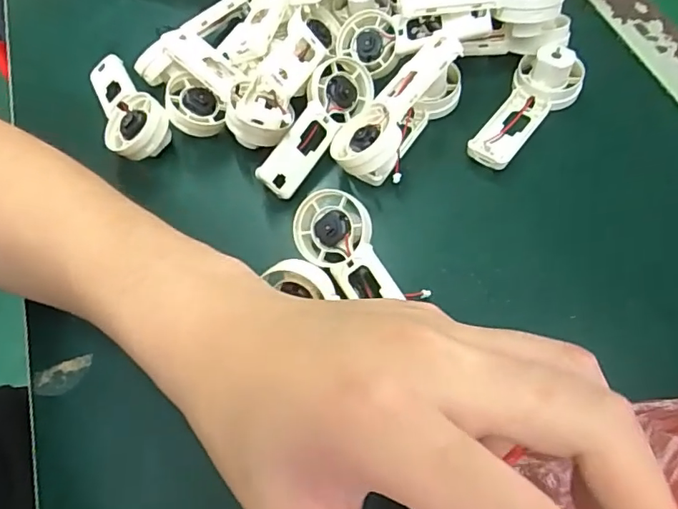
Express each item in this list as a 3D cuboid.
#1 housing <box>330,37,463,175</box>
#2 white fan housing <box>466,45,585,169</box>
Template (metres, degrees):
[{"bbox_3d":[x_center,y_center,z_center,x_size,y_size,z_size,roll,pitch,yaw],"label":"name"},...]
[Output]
[{"bbox_3d":[0.030,-0.086,0.299,0.039,0.026,0.092,38,89,18],"label":"housing"},{"bbox_3d":[0.111,-0.084,0.308,0.038,0.028,0.082,28,68,17],"label":"white fan housing"}]

